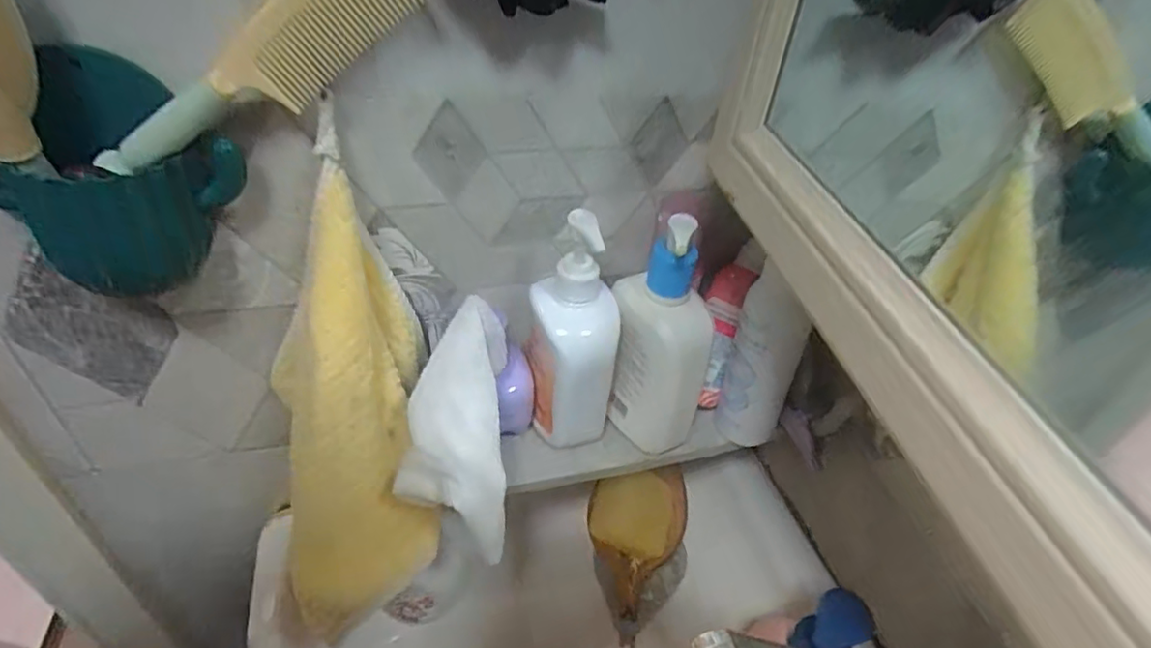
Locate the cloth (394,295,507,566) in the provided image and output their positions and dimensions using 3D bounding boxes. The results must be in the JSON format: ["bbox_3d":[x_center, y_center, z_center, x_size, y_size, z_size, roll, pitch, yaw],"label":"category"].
[{"bbox_3d":[-0.077,0.064,0.390,0.063,0.047,0.152,1,69,-8],"label":"cloth"}]

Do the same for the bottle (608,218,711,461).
[{"bbox_3d":[0.062,0.009,0.437,0.071,0.180,0.050,12,41,6],"label":"bottle"}]

